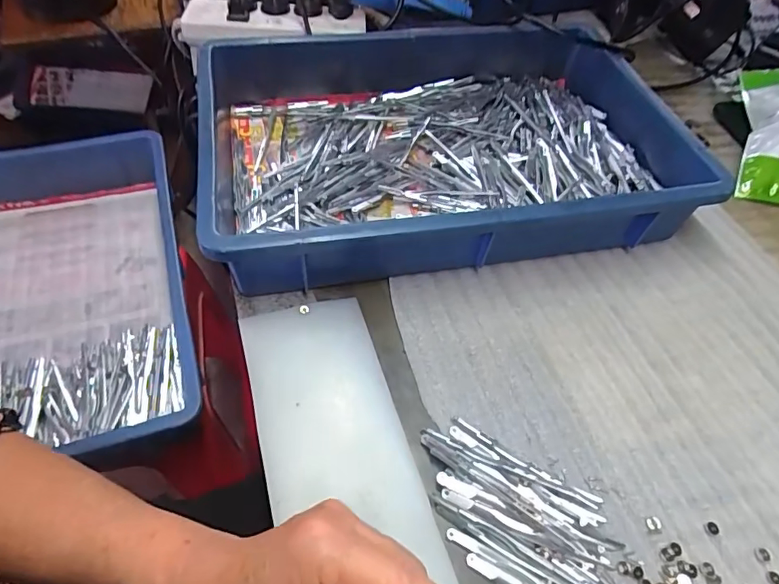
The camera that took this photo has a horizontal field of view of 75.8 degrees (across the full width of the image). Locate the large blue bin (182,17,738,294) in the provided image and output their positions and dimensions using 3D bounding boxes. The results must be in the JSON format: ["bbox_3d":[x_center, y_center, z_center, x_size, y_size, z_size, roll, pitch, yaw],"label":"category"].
[{"bbox_3d":[0.049,-0.154,0.497,0.424,0.084,0.323,-7,54,-11],"label":"large blue bin"}]

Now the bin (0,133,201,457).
[{"bbox_3d":[-0.386,-0.001,0.565,0.287,0.088,0.450,-14,56,-15],"label":"bin"}]

